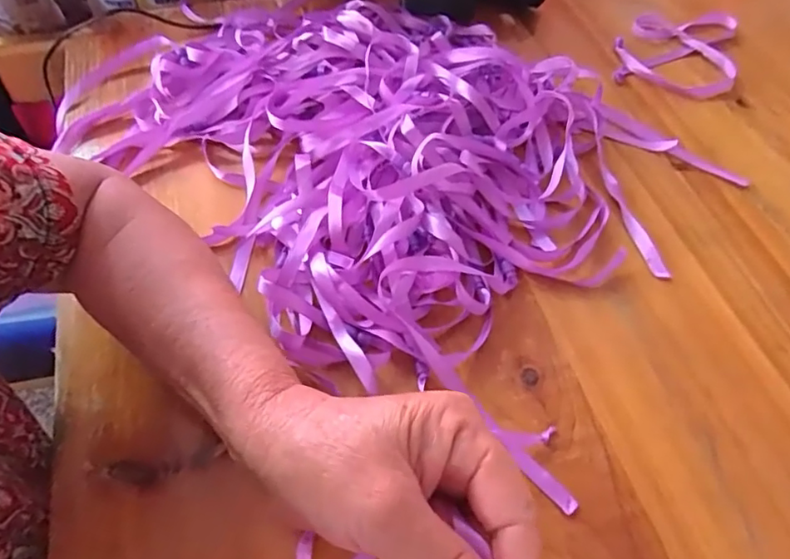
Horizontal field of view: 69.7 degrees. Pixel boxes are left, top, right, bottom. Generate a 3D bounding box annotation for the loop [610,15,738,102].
[{"bbox_3d":[0.270,-0.221,0.548,0.105,0.017,0.134,18,55,9],"label":"loop"}]

